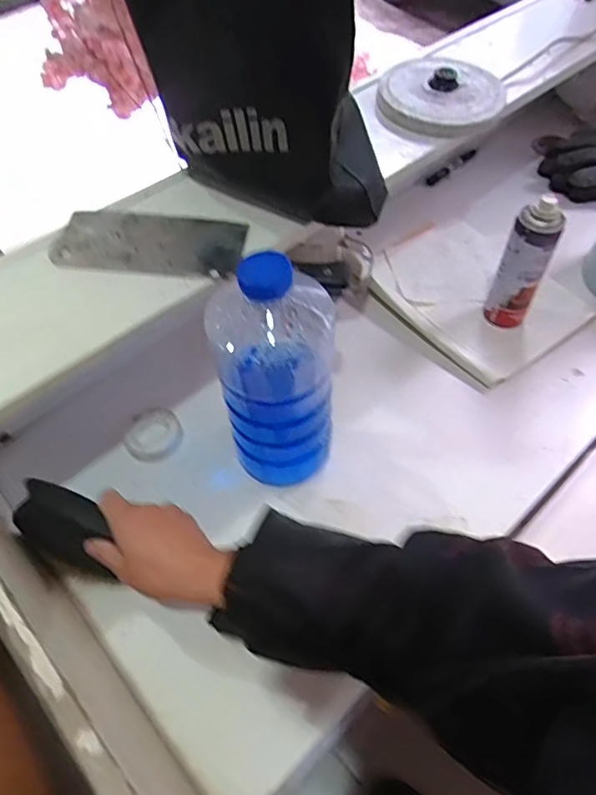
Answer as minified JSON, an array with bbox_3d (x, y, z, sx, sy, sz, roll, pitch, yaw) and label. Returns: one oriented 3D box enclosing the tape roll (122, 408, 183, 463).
[{"bbox_3d":[-0.159,0.041,0.605,0.054,0.019,0.062,31,61,20],"label":"tape roll"}]

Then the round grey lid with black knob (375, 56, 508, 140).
[{"bbox_3d":[0.172,-0.358,0.648,0.143,0.040,0.135,20,58,14],"label":"round grey lid with black knob"}]

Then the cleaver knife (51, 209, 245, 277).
[{"bbox_3d":[-0.137,-0.145,0.515,0.167,0.011,0.079,5,57,2],"label":"cleaver knife"}]

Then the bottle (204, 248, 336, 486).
[{"bbox_3d":[-0.017,-0.009,0.489,0.102,0.254,0.079,-9,55,-5],"label":"bottle"}]

